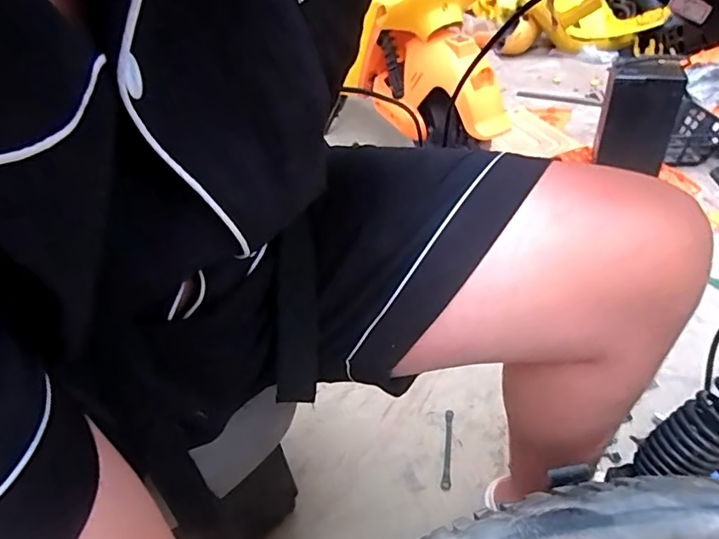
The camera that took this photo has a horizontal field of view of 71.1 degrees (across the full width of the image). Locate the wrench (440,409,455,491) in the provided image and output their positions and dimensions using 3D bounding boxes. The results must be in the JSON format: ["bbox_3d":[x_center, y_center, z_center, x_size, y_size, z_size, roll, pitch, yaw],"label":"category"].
[{"bbox_3d":[0.141,0.285,0.806,0.014,0.006,0.139,4,40,10],"label":"wrench"}]

